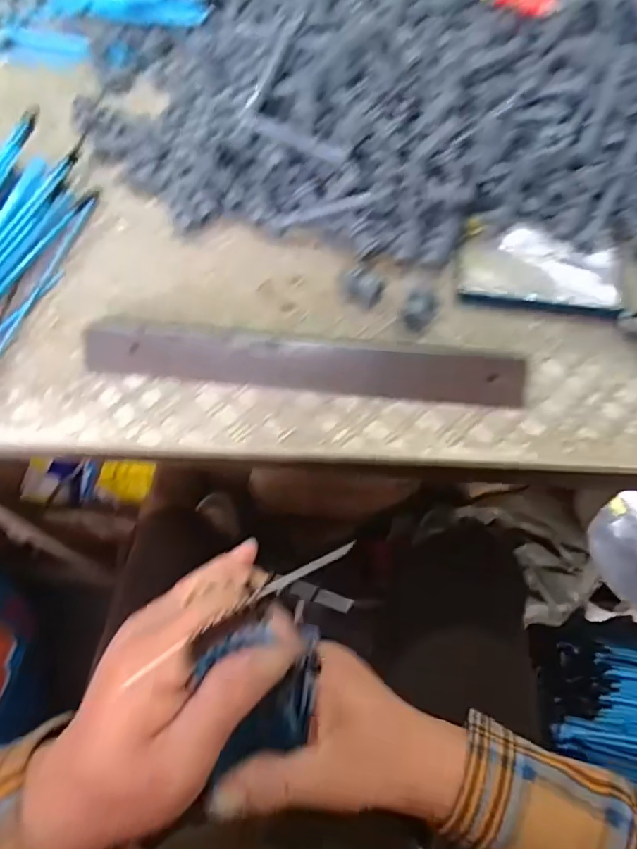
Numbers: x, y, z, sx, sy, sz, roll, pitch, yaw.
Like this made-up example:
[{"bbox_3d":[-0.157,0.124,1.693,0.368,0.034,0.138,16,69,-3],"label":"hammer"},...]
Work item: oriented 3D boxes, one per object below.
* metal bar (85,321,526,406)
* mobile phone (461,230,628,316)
[{"bbox_3d":[-0.013,-0.045,0.375,0.308,0.021,0.036,5,62,4],"label":"metal bar"},{"bbox_3d":[0.178,-0.124,0.417,0.123,0.009,0.074,6,62,4],"label":"mobile phone"}]

